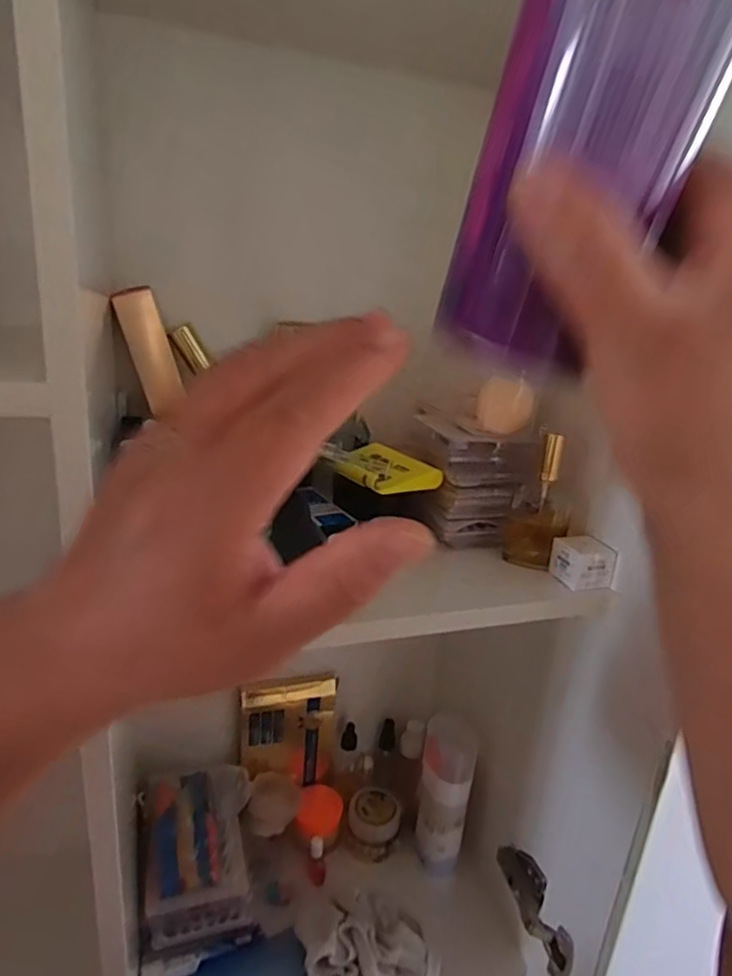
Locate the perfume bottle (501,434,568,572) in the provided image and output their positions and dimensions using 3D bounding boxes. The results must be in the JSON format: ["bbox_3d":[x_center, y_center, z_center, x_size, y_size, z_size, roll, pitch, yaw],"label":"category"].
[{"bbox_3d":[0.149,0.012,0.515,0.047,0.110,0.030,8,19,11],"label":"perfume bottle"}]

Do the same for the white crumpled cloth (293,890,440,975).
[{"bbox_3d":[-0.019,0.466,0.585,0.182,0.055,0.097,-7,22,-30],"label":"white crumpled cloth"}]

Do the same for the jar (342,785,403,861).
[{"bbox_3d":[0.008,0.417,0.740,0.066,0.062,0.064,4,19,-1],"label":"jar"}]

